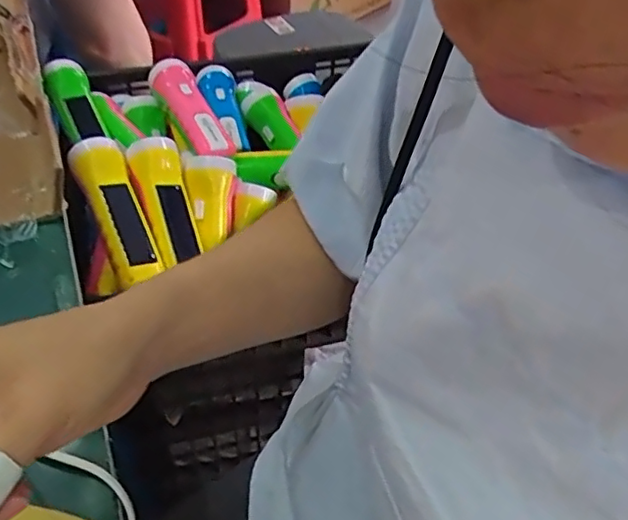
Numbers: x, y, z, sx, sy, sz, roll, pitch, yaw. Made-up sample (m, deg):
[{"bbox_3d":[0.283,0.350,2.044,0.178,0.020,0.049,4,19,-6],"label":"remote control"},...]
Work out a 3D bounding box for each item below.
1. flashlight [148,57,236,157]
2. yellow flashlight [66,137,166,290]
[{"bbox_3d":[-0.142,-0.175,0.702,0.049,0.027,0.190,-19,50,-19],"label":"flashlight"},{"bbox_3d":[-0.192,-0.049,0.590,0.065,0.051,0.150,-19,66,-20],"label":"yellow flashlight"}]

